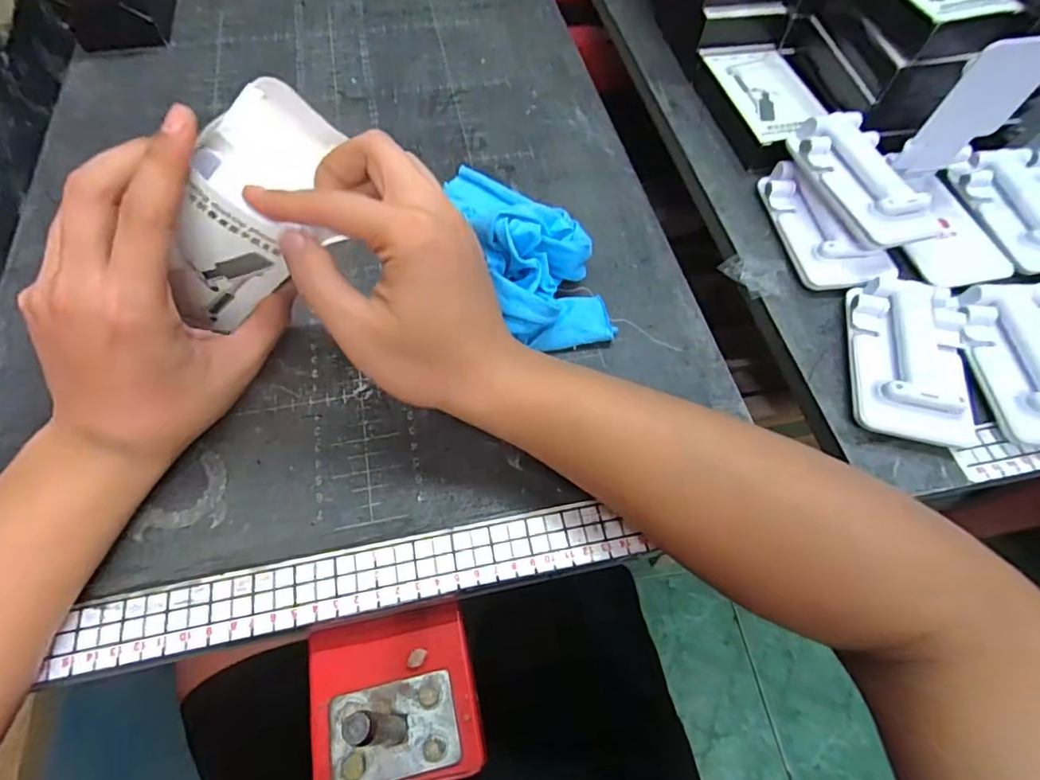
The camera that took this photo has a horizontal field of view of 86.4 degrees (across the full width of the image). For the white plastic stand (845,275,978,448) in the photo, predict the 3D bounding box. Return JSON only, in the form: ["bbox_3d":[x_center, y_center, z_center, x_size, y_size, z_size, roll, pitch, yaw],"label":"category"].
[{"bbox_3d":[0.245,-0.021,0.345,0.070,0.025,0.108,12,61,5],"label":"white plastic stand"}]

